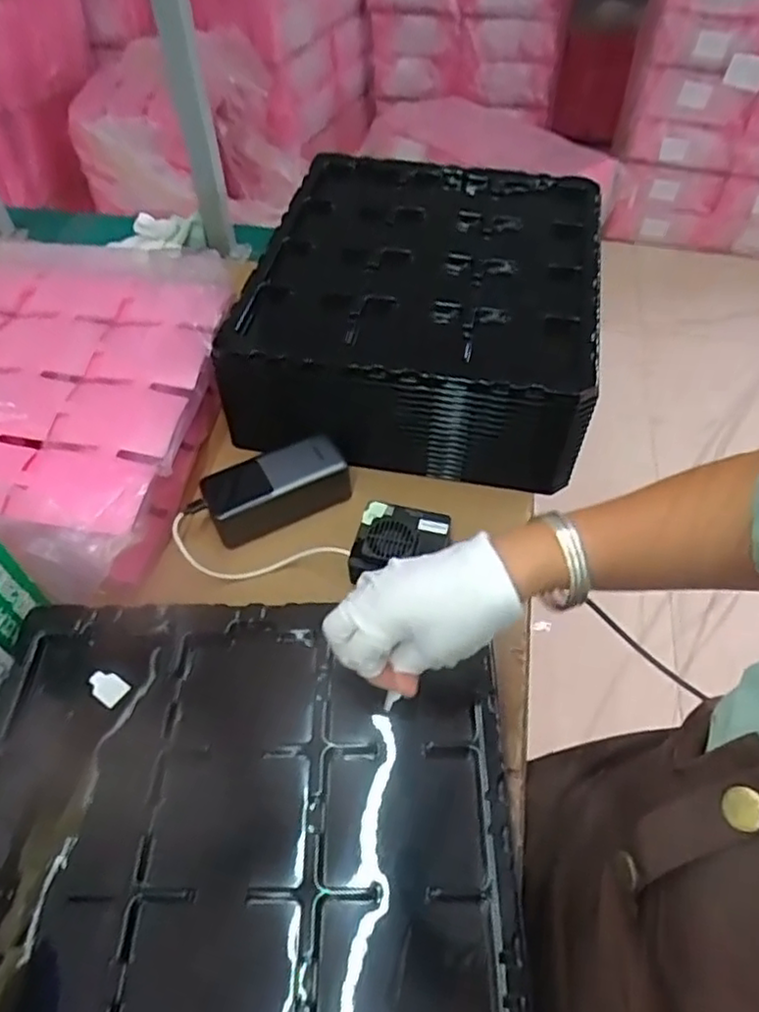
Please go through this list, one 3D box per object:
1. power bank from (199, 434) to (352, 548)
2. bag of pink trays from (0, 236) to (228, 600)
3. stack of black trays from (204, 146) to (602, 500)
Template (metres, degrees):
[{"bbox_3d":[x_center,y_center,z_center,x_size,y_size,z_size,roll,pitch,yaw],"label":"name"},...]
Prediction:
[{"bbox_3d":[-0.097,-0.018,0.630,0.133,0.045,0.055,-20,55,-15],"label":"power bank"},{"bbox_3d":[-0.334,-0.096,0.643,0.341,0.125,0.365,7,53,6],"label":"bag of pink trays"},{"bbox_3d":[0.052,-0.222,0.736,0.336,0.119,0.380,9,53,7],"label":"stack of black trays"}]

